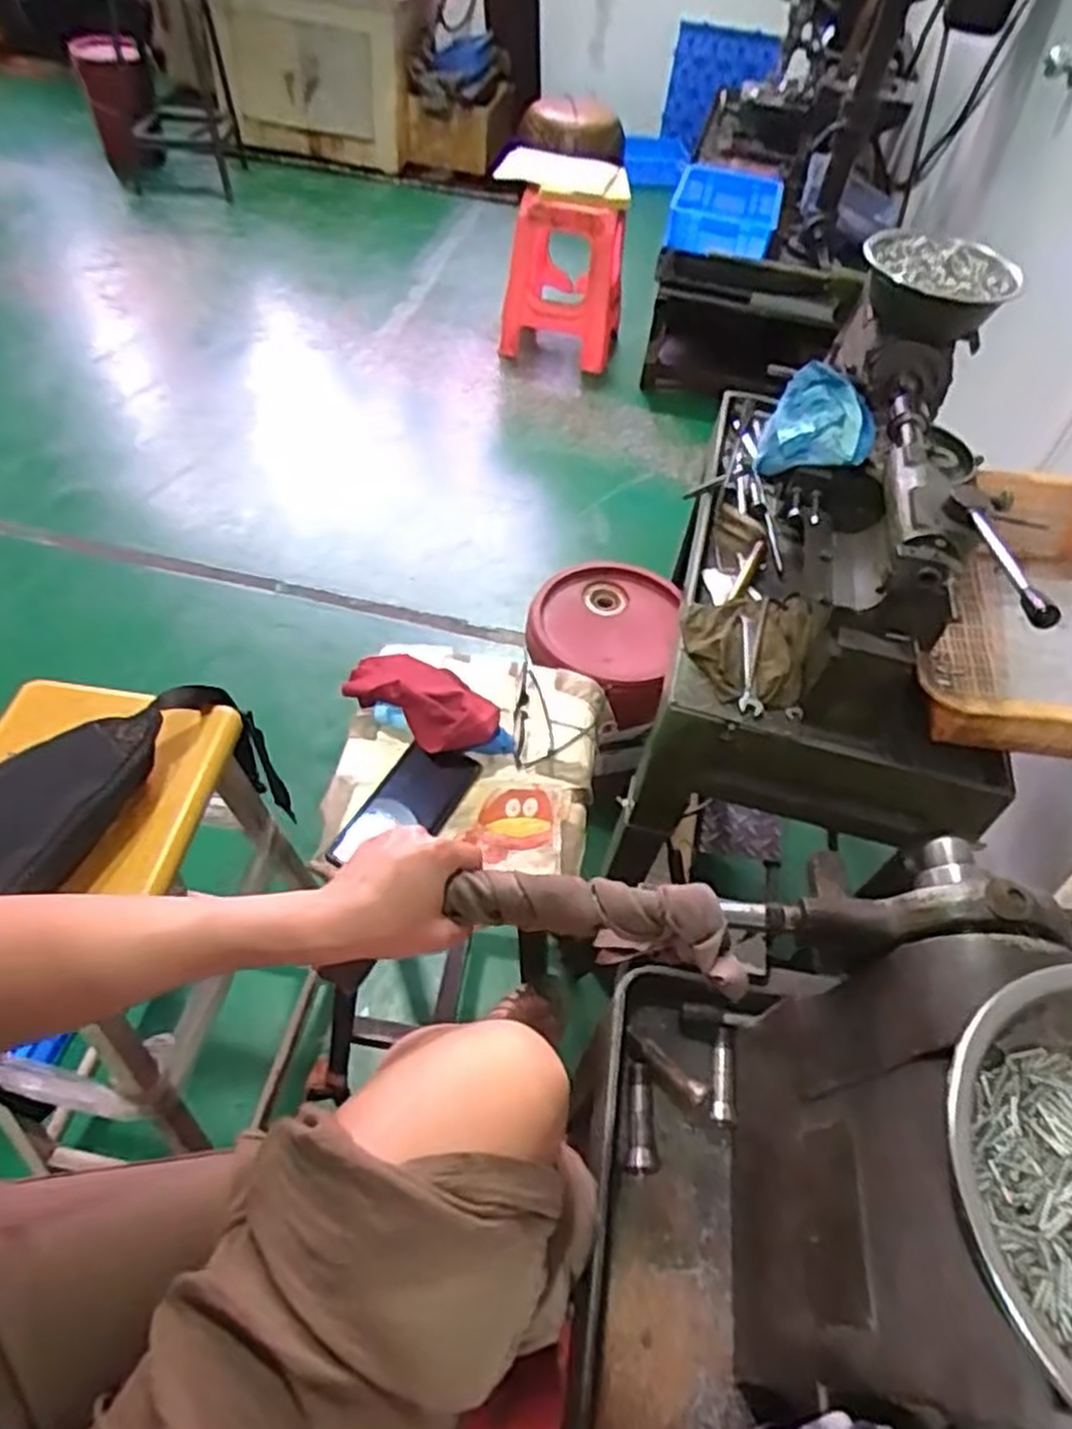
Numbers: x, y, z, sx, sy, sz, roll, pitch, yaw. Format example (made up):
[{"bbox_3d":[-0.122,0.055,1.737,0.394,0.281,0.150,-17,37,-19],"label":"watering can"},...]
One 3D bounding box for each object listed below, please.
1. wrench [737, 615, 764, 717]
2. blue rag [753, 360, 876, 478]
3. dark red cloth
[{"bbox_3d":[0.233,-0.057,0.876,0.026,0.012,0.131,4,64,-3],"label":"wrench"},{"bbox_3d":[0.317,-0.318,0.883,0.112,0.068,0.122,27,54,15],"label":"blue rag"},{"bbox_3d":[-0.117,-0.019,0.824,0.178,0.039,0.087,34,56,20],"label":"dark red cloth"}]

